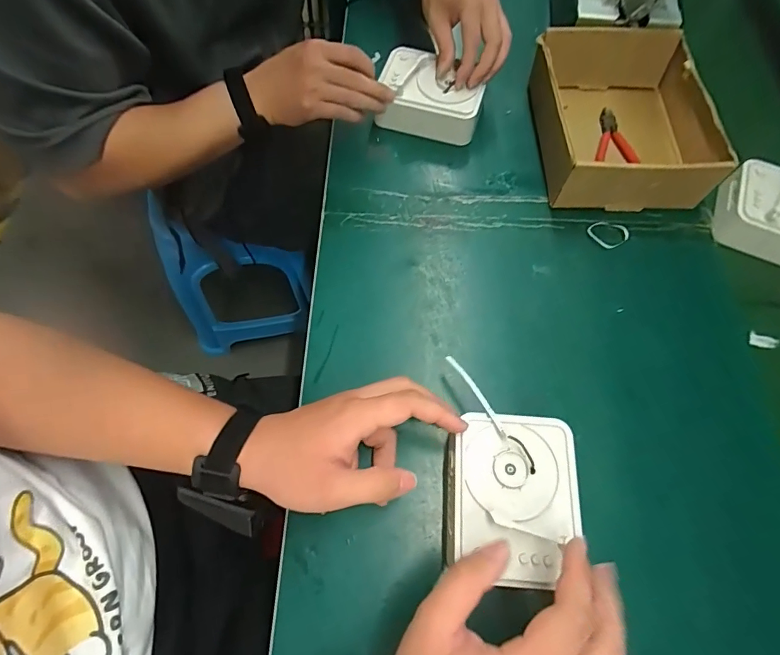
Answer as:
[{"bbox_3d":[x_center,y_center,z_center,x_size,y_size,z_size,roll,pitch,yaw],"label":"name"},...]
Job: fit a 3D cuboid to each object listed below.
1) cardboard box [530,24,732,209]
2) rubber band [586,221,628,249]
[{"bbox_3d":[0.269,-0.244,0.526,0.177,0.081,0.216,1,66,-2],"label":"cardboard box"},{"bbox_3d":[0.248,-0.106,0.501,0.040,0.007,0.035,-21,69,-11],"label":"rubber band"}]

